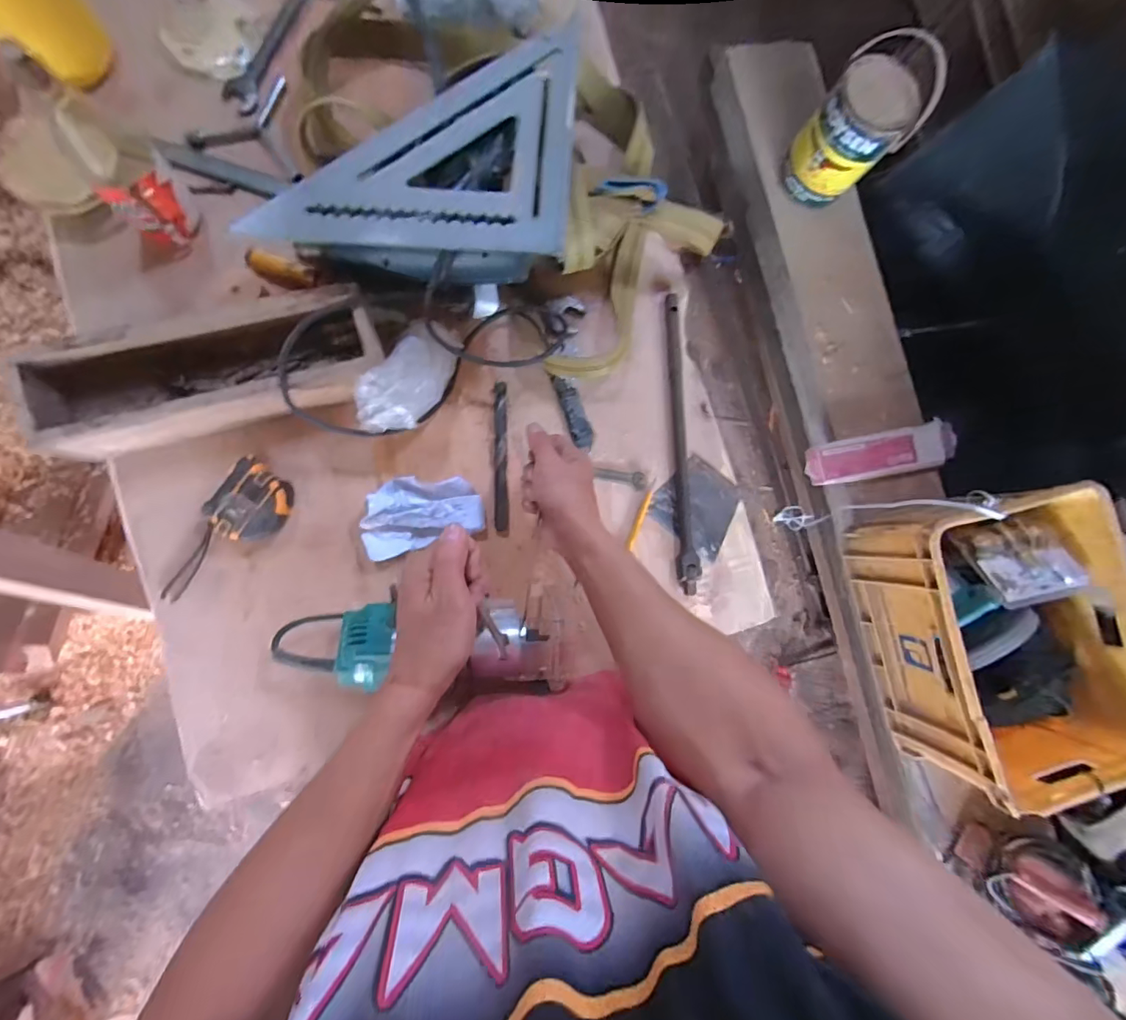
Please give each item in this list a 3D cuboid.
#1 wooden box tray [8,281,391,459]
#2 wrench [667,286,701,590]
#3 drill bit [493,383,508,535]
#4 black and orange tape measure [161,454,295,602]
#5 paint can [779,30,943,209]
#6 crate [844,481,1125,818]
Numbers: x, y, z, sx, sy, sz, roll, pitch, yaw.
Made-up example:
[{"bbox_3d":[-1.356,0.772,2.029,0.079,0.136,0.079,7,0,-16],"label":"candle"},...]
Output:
[{"bbox_3d":[-0.347,-0.136,0.498,0.311,0.084,0.099,-16,88,-9],"label":"wooden box tray"},{"bbox_3d":[0.148,-0.084,0.597,0.025,0.014,0.366,-1,85,-8],"label":"wrench"},{"bbox_3d":[-0.072,-0.063,0.566,0.015,0.011,0.170,-1,85,-8],"label":"drill bit"},{"bbox_3d":[-0.346,0.031,0.504,0.067,0.035,0.163,32,82,-5],"label":"black and orange tape measure"},{"bbox_3d":[0.603,-0.787,0.996,0.173,0.292,0.180,1,85,-8],"label":"paint can"},{"bbox_3d":[0.846,0.255,0.958,0.375,0.250,0.540,-14,87,-9],"label":"crate"}]

